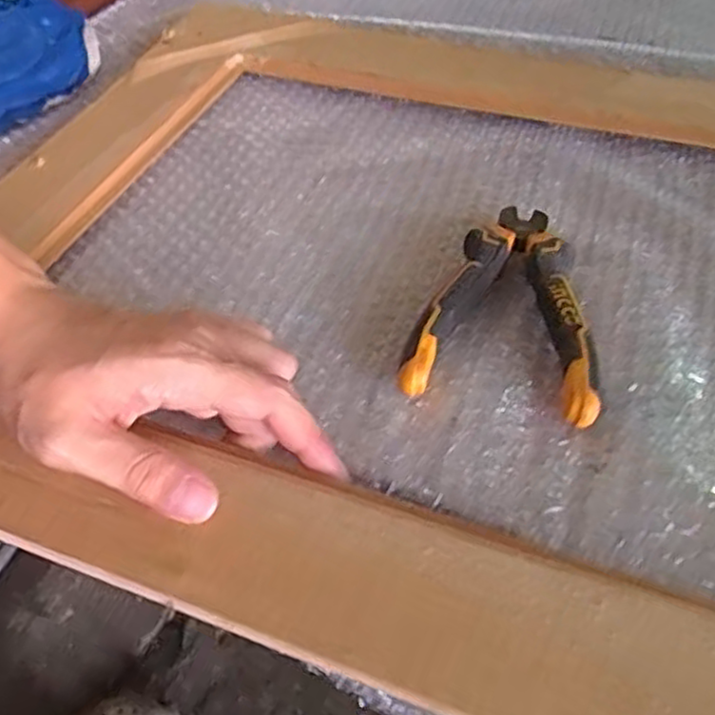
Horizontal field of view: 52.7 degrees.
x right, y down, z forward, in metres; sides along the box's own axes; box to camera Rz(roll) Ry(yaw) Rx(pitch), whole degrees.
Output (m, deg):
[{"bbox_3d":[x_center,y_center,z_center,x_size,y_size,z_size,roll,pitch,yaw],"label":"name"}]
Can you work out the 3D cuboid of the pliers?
[{"bbox_3d":[0.079,-0.032,0.359,0.083,0.019,0.141,11,48,11],"label":"pliers"}]

